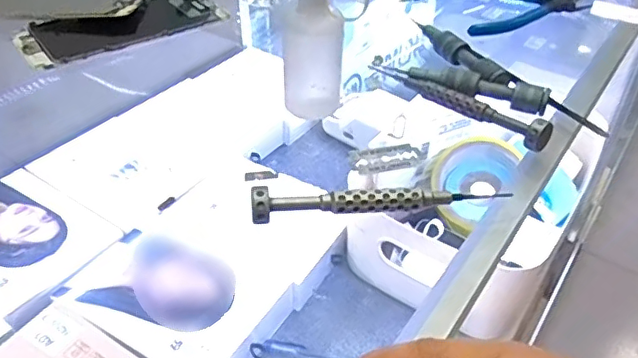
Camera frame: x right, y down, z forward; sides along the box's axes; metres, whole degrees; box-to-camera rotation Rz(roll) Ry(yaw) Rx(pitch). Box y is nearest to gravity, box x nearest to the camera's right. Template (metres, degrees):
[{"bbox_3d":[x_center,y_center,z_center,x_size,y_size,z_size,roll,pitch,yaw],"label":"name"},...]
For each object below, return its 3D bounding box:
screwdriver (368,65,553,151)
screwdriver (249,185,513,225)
[{"bbox_3d":[0.082,-0.052,0.343,0.010,0.015,0.127,-31,49,-32],"label":"screwdriver"},{"bbox_3d":[0.031,0.009,0.270,0.126,0.015,0.012,-6,40,-8],"label":"screwdriver"}]

